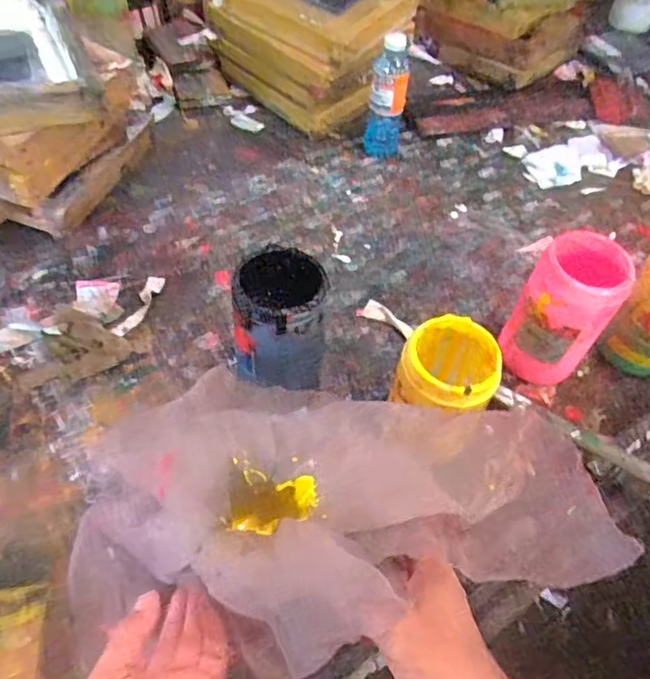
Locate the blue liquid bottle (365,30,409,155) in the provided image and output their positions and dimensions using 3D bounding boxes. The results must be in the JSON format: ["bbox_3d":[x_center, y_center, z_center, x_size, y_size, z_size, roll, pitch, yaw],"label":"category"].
[{"bbox_3d":[0.100,-0.379,0.921,0.059,0.178,0.055,7,52,1],"label":"blue liquid bottle"}]

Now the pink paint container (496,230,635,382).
[{"bbox_3d":[0.270,-0.030,0.666,0.093,0.173,0.097,32,57,18],"label":"pink paint container"}]

